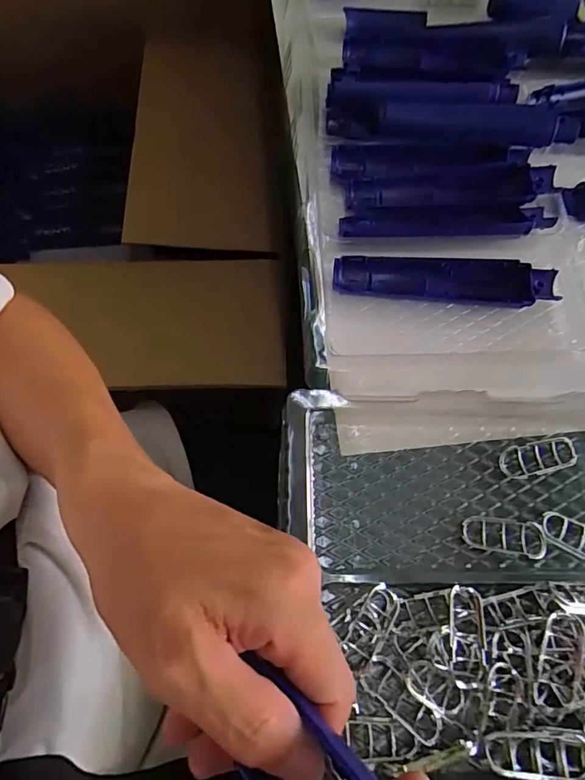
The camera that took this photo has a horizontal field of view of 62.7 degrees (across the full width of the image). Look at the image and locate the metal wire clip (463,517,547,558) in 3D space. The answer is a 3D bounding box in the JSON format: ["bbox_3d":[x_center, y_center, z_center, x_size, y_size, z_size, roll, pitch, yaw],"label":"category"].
[{"bbox_3d":[0.136,0.094,0.311,0.051,0.008,0.022,9,68,3],"label":"metal wire clip"}]

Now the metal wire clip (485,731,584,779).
[{"bbox_3d":[0.130,0.193,0.252,0.050,0.012,0.022,3,68,1],"label":"metal wire clip"}]

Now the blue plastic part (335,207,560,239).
[{"bbox_3d":[0.125,-0.138,0.387,0.171,0.016,0.033,-1,68,-1],"label":"blue plastic part"}]

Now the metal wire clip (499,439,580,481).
[{"bbox_3d":[0.169,0.046,0.330,0.057,0.009,0.022,-13,68,-5],"label":"metal wire clip"}]

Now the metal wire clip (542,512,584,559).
[{"bbox_3d":[0.180,0.094,0.313,0.036,0.008,0.022,24,70,9],"label":"metal wire clip"}]

